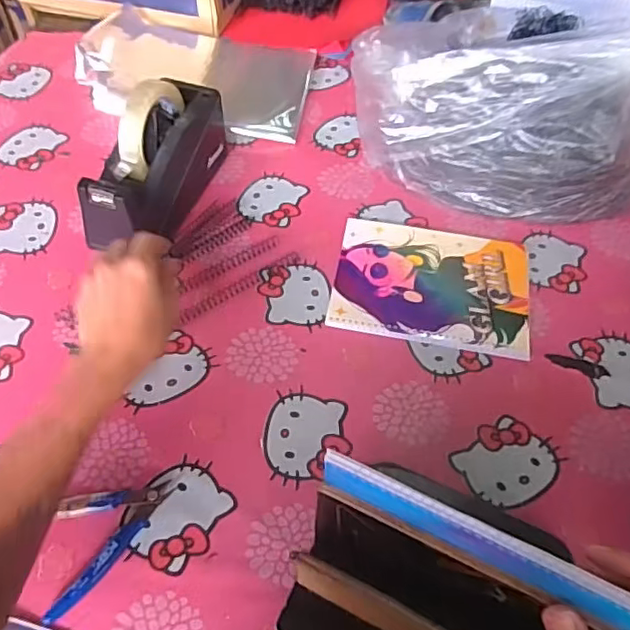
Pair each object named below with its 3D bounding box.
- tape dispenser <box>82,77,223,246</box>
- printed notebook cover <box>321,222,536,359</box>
[{"bbox_3d":[-0.168,-0.162,0.635,0.071,0.125,0.207,17,54,12],"label":"tape dispenser"},{"bbox_3d":[0.120,-0.033,0.616,0.194,0.011,0.146,9,53,6],"label":"printed notebook cover"}]

